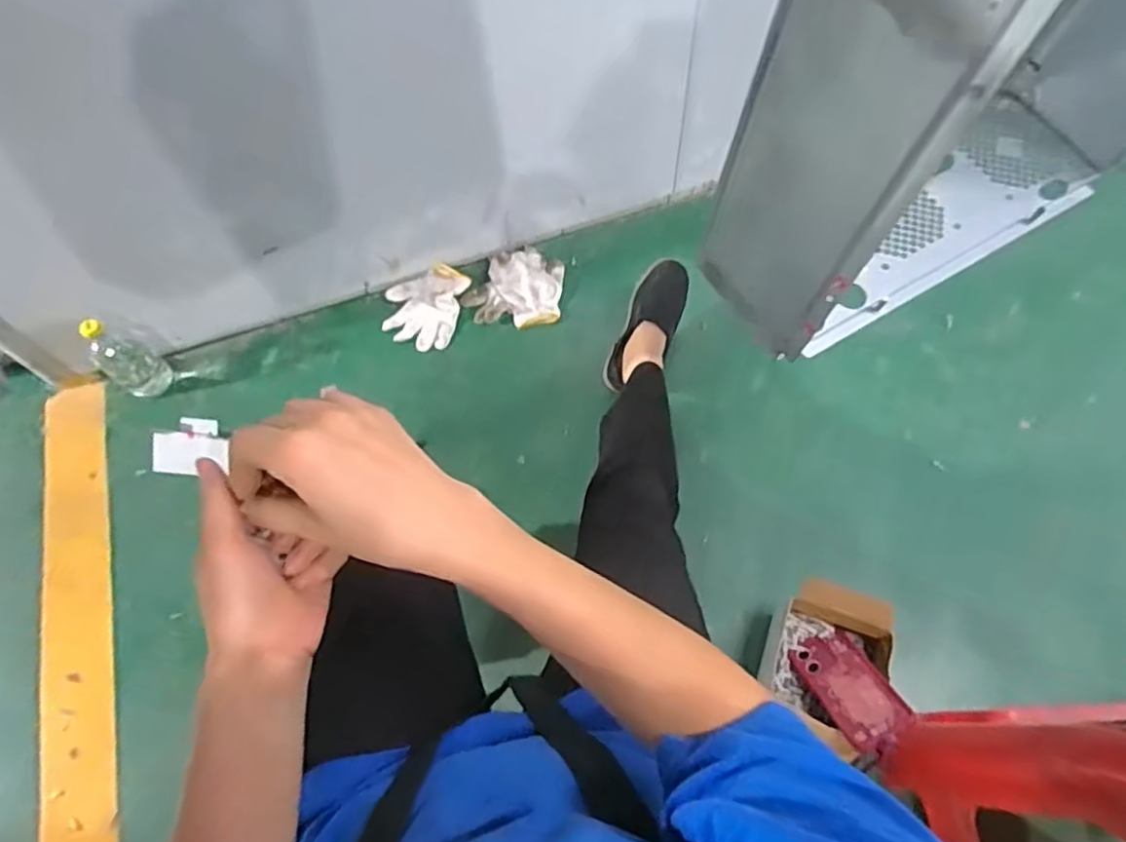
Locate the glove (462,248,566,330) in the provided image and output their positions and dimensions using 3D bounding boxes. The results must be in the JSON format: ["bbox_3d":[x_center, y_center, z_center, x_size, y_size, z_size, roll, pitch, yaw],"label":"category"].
[{"bbox_3d":[-0.089,-0.253,1.283,0.172,0.031,0.155,5,64,4],"label":"glove"}]

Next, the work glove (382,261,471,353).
[{"bbox_3d":[-0.260,-0.216,1.274,0.140,0.020,0.168,14,65,9],"label":"work glove"}]

